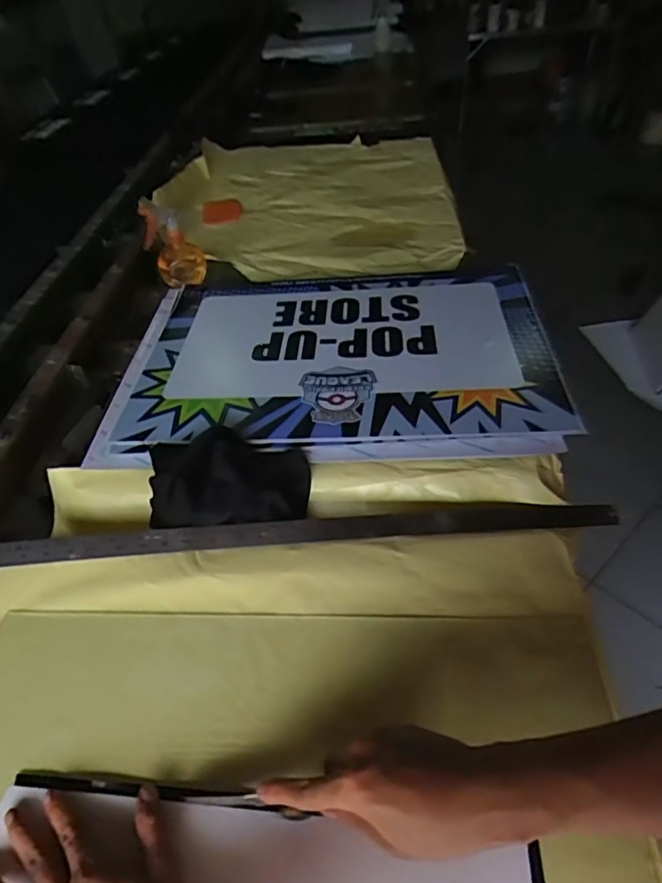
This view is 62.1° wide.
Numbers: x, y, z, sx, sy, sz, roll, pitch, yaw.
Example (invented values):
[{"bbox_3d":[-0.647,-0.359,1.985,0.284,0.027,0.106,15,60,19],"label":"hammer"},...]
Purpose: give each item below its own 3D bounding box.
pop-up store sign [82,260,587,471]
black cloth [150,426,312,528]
[{"bbox_3d":[0.000,-0.143,0.844,0.643,0.045,0.453,-1,46,6],"label":"pop-up store sign"},{"bbox_3d":[-0.128,0.043,0.657,0.199,0.071,0.127,-1,44,5],"label":"black cloth"}]

